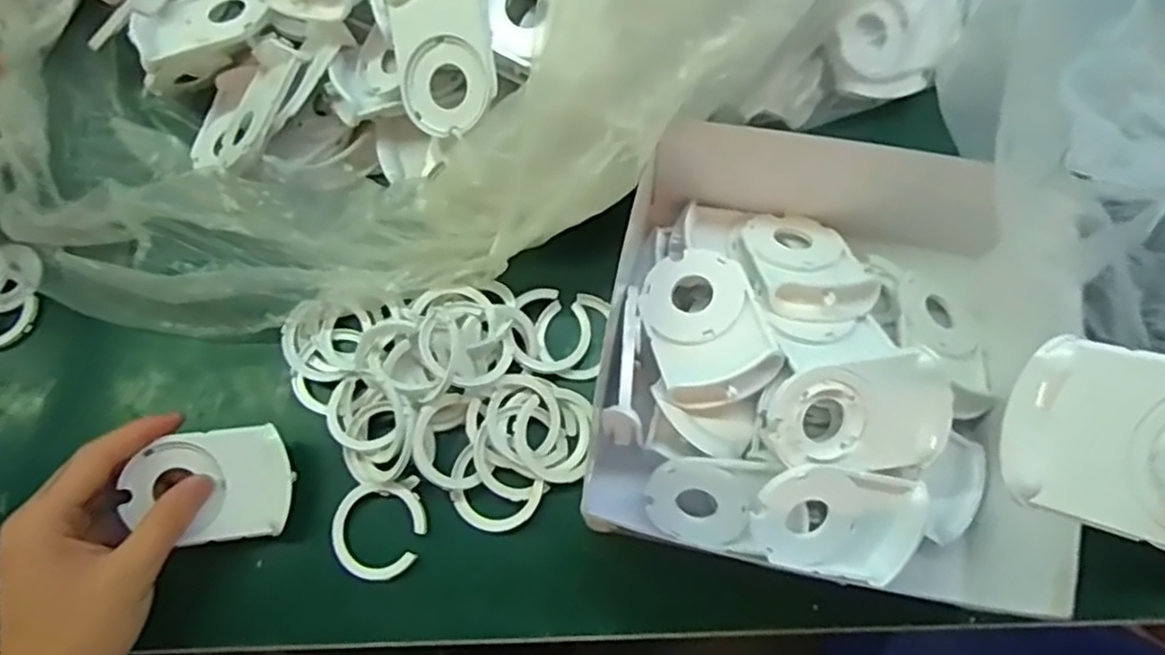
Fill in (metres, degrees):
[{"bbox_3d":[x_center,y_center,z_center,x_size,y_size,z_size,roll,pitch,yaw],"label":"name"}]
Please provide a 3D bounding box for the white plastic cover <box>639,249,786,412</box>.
[{"bbox_3d":[0.062,-0.003,0.367,0.057,0.025,0.082,-17,71,-3],"label":"white plastic cover"}]

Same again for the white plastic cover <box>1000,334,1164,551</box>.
[{"bbox_3d":[0.175,0.038,0.220,0.078,0.005,0.057,19,100,40],"label":"white plastic cover"}]

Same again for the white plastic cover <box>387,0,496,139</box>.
[{"bbox_3d":[-0.074,-0.146,0.389,0.056,0.009,0.082,-2,105,19],"label":"white plastic cover"}]

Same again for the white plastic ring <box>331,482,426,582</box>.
[{"bbox_3d":[-0.110,0.107,0.387,0.048,0.009,0.049,-1,71,2],"label":"white plastic ring"}]

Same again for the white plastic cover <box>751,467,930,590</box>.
[{"bbox_3d":[0.120,0.094,0.348,0.078,0.017,0.060,2,111,-8],"label":"white plastic cover"}]

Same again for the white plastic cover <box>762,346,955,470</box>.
[{"bbox_3d":[0.127,0.041,0.343,0.087,0.020,0.056,-8,104,-6],"label":"white plastic cover"}]

